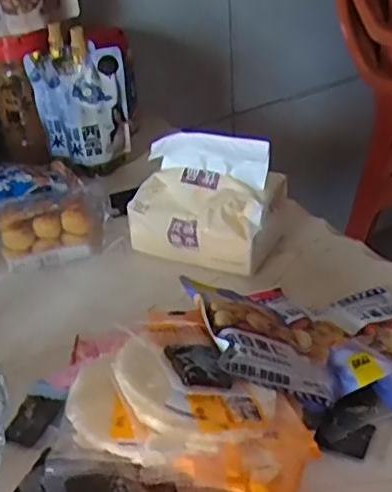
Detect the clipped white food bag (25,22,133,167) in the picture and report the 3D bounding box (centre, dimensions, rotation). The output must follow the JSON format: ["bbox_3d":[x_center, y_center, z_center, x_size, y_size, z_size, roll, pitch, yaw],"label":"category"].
[{"bbox_3d":[-0.138,-0.178,0.762,0.093,0.140,0.069,21,41,33],"label":"clipped white food bag"}]

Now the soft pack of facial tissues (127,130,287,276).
[{"bbox_3d":[0.008,-0.049,0.619,0.140,0.115,0.081,9,36,19],"label":"soft pack of facial tissues"}]

